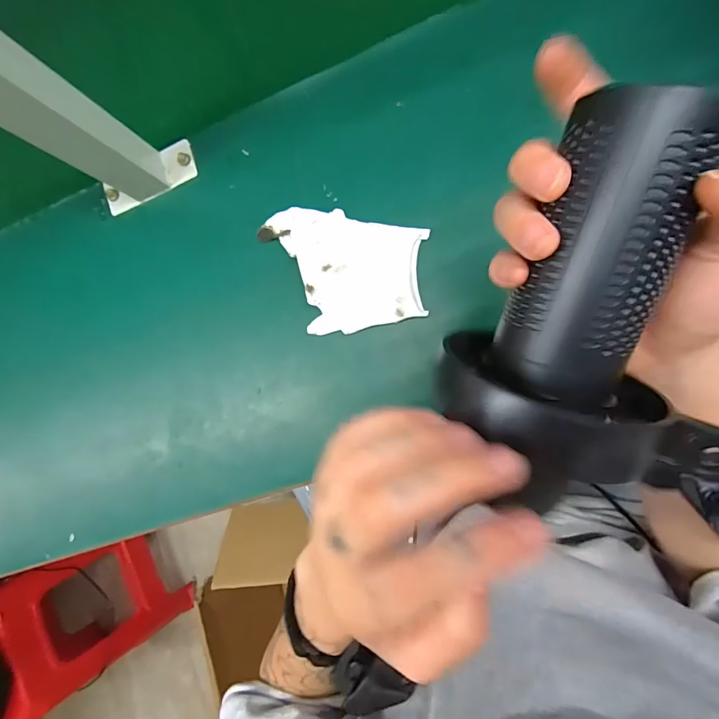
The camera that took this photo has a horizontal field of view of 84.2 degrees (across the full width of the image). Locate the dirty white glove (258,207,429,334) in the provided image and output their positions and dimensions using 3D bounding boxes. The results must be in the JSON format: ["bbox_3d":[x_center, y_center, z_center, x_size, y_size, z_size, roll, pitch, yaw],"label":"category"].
[{"bbox_3d":[-0.014,-0.077,0.344,0.135,0.025,0.104,0,91,10],"label":"dirty white glove"}]

